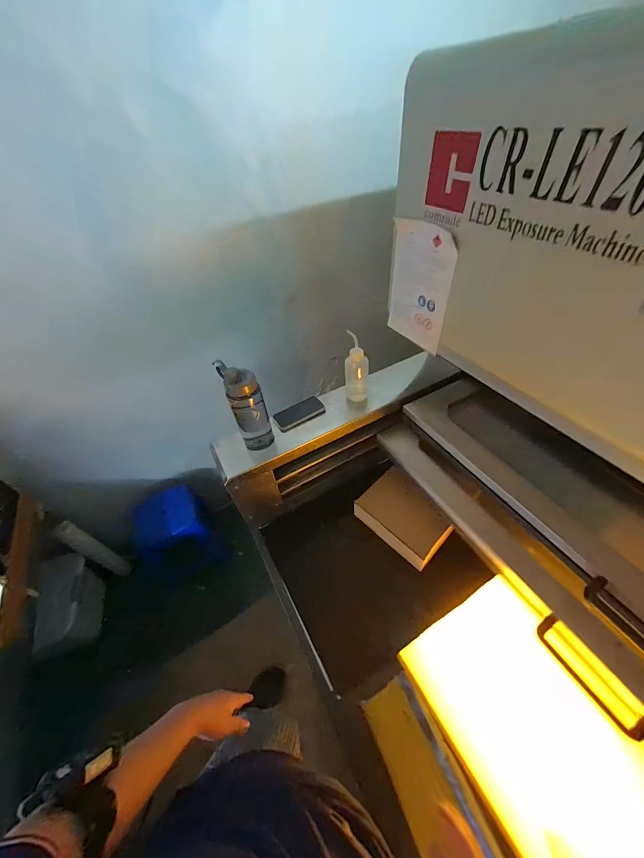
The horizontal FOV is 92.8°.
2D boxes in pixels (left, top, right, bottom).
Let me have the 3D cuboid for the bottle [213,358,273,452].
[{"bbox_3d":[-0.192,-0.042,0.828,0.089,0.271,0.065,-18,47,-11],"label":"bottle"}]

